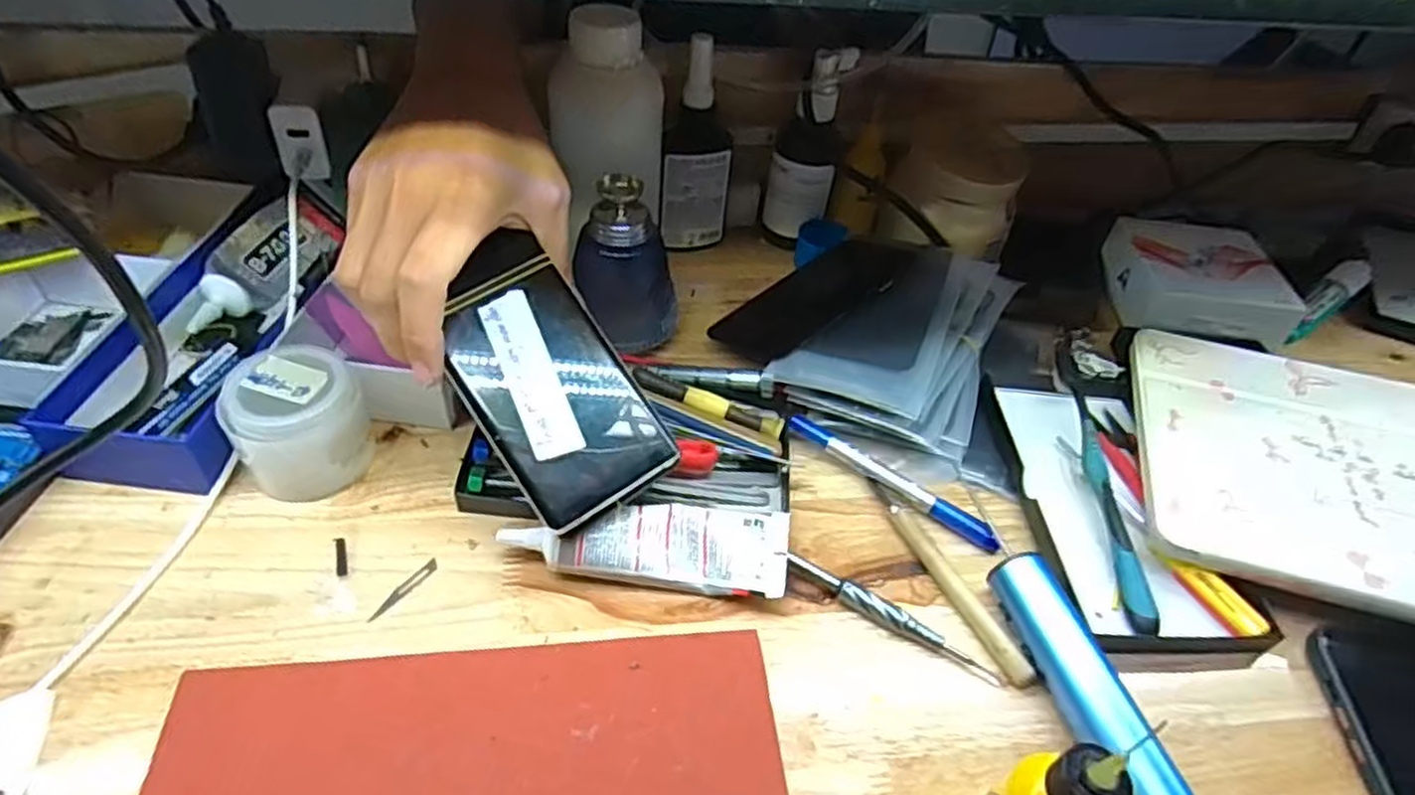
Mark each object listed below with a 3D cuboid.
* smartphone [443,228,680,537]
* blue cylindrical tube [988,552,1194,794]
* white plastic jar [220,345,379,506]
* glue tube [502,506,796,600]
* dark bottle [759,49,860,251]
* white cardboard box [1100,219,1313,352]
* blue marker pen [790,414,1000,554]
[{"bbox_3d":[-0.078,-0.010,0.371,0.075,0.006,0.137,-33,85,-29],"label":"smartphone"},{"bbox_3d":[0.171,0.140,0.337,0.027,0.027,0.151,-5,46,-13],"label":"blue cylindrical tube"},{"bbox_3d":[-0.211,0.012,0.402,0.063,0.058,0.059,4,45,-4],"label":"white plastic jar"},{"bbox_3d":[-0.029,0.072,0.386,0.136,0.026,0.043,8,45,0],"label":"glue tube"},{"bbox_3d":[0.072,-0.176,0.569,0.048,0.142,0.052,10,45,2],"label":"dark bottle"},{"bbox_3d":[0.360,-0.086,0.573,0.108,0.043,0.111,7,45,-1],"label":"white cardboard box"},{"bbox_3d":[0.101,0.045,0.427,0.127,0.009,0.010,32,50,22],"label":"blue marker pen"}]

